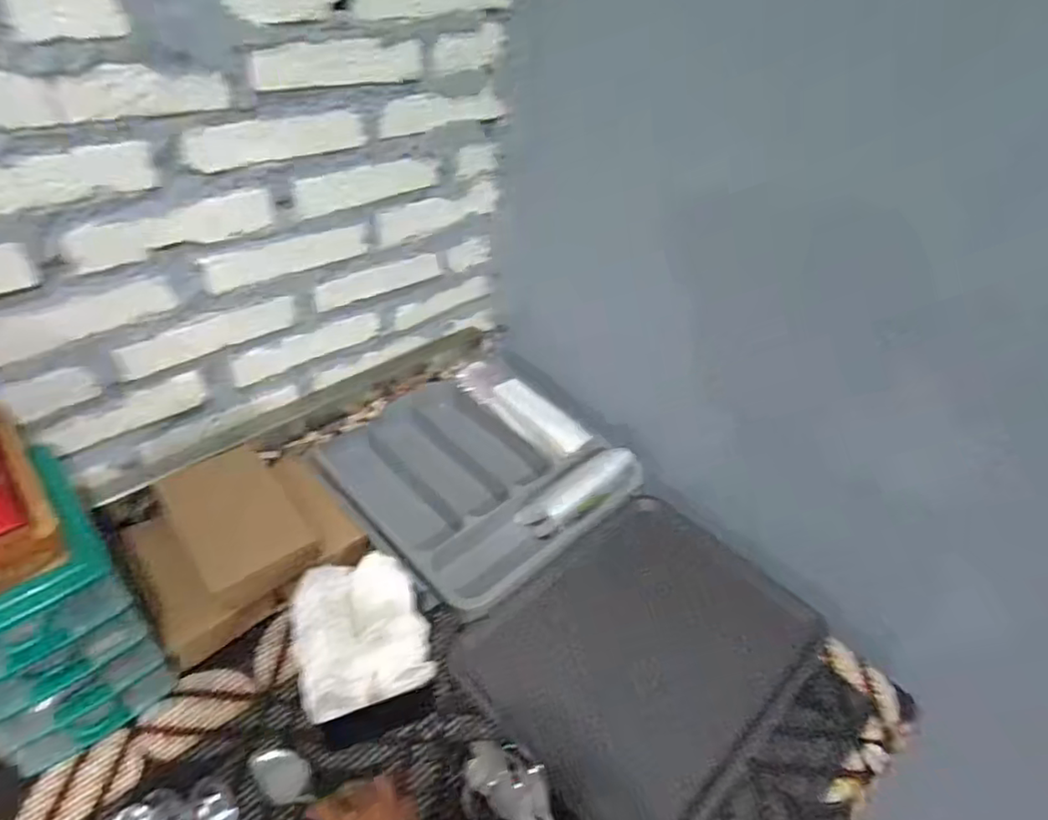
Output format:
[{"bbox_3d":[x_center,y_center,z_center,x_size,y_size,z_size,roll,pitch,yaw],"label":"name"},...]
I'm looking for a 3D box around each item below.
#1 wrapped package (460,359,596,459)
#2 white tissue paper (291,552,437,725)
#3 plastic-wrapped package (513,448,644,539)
[{"bbox_3d":[-0.003,-0.005,0.875,0.066,0.034,0.223,-31,53,-35],"label":"wrapped package"},{"bbox_3d":[-0.154,0.203,0.570,0.114,0.043,0.132,-12,44,-20],"label":"white tissue paper"},{"bbox_3d":[0.073,0.100,0.762,0.165,0.040,0.058,-23,49,-29],"label":"plastic-wrapped package"}]

